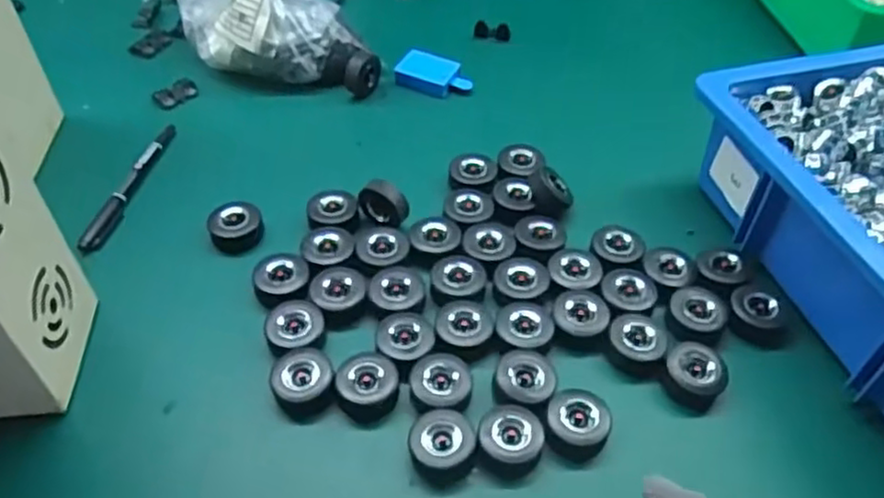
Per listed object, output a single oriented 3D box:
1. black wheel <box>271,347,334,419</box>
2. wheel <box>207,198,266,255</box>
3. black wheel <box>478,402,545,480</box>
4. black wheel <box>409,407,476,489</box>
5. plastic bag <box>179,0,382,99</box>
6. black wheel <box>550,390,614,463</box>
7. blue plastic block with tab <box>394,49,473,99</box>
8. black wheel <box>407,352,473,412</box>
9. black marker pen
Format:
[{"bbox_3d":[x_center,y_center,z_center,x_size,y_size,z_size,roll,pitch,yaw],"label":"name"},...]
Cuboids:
[{"bbox_3d":[-0.085,0.081,0.431,0.035,0.019,0.037,1,50,-1],"label":"black wheel"},{"bbox_3d":[-0.149,-0.016,0.508,0.036,0.017,0.036,1,50,-1],"label":"wheel"},{"bbox_3d":[0.040,0.110,0.405,0.036,0.023,0.035,1,50,-1],"label":"black wheel"},{"bbox_3d":[0.000,0.113,0.402,0.037,0.023,0.037,1,50,-1],"label":"black wheel"},{"bbox_3d":[-0.149,-0.209,0.630,0.188,0.096,0.092,7,49,5],"label":"plastic bag"},{"bbox_3d":[0.081,0.103,0.414,0.036,0.021,0.036,15,51,12],"label":"black wheel"},{"bbox_3d":[-0.007,-0.161,0.646,0.068,0.014,0.044,19,52,15],"label":"blue plastic block with tab"},{"bbox_3d":[0.000,0.083,0.429,0.037,0.018,0.037,1,50,-1],"label":"black wheel"},{"bbox_3d":[-0.240,-0.051,0.544,0.014,0.009,0.145,7,50,5],"label":"black marker pen"}]

